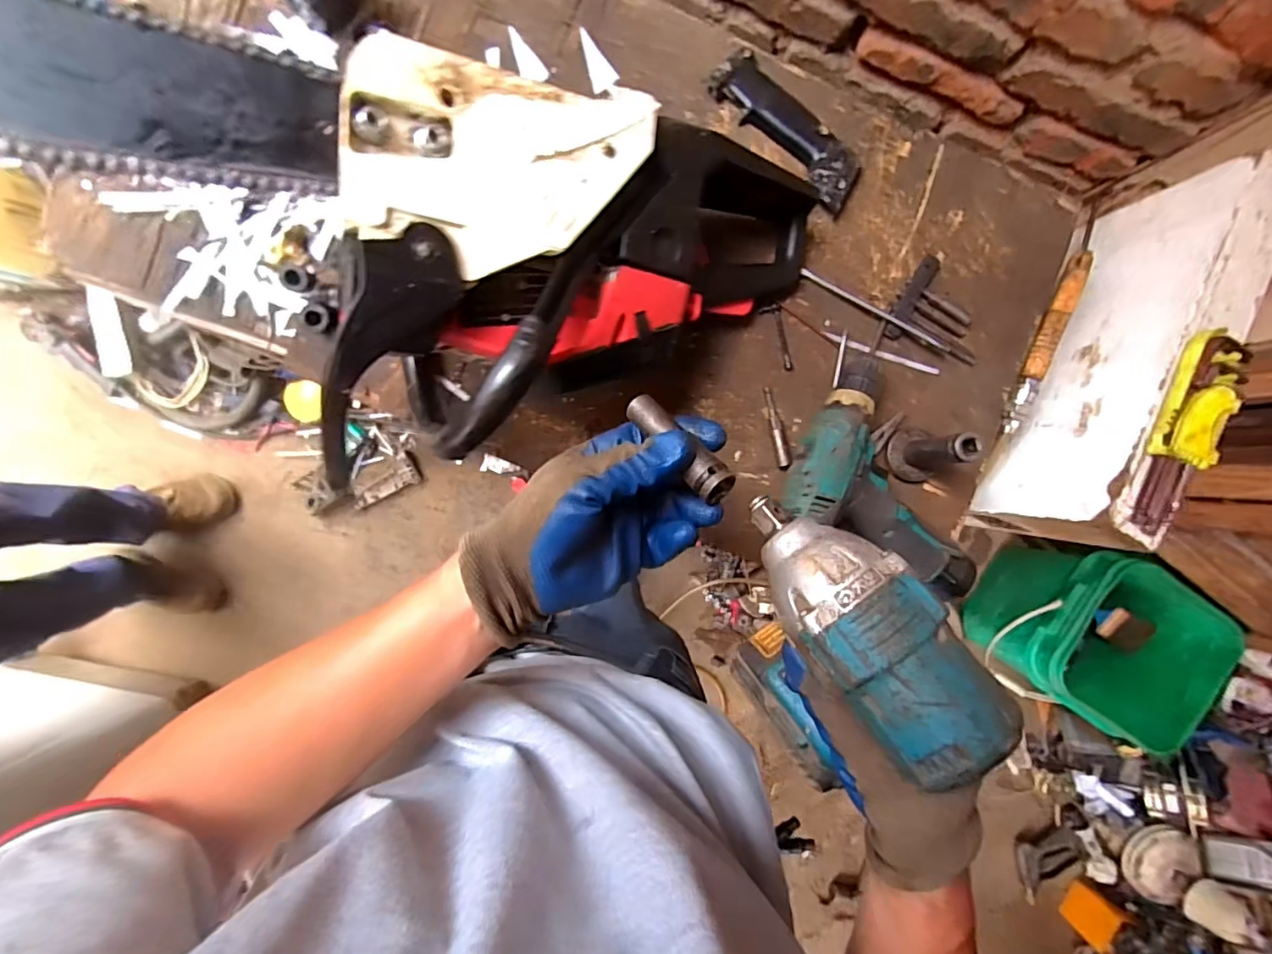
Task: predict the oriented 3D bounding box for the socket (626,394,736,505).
[{"bbox_3d":[0.023,-0.019,0.316,0.019,0.017,0.078,-41,67,-4],"label":"socket"}]

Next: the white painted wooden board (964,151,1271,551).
[{"bbox_3d":[0.472,-0.112,0.538,0.079,0.150,0.364,28,88,-5],"label":"white painted wooden board"}]

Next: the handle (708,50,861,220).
[{"bbox_3d":[0.152,-0.339,0.547,0.059,0.022,0.175,-44,94,-4],"label":"handle"}]

